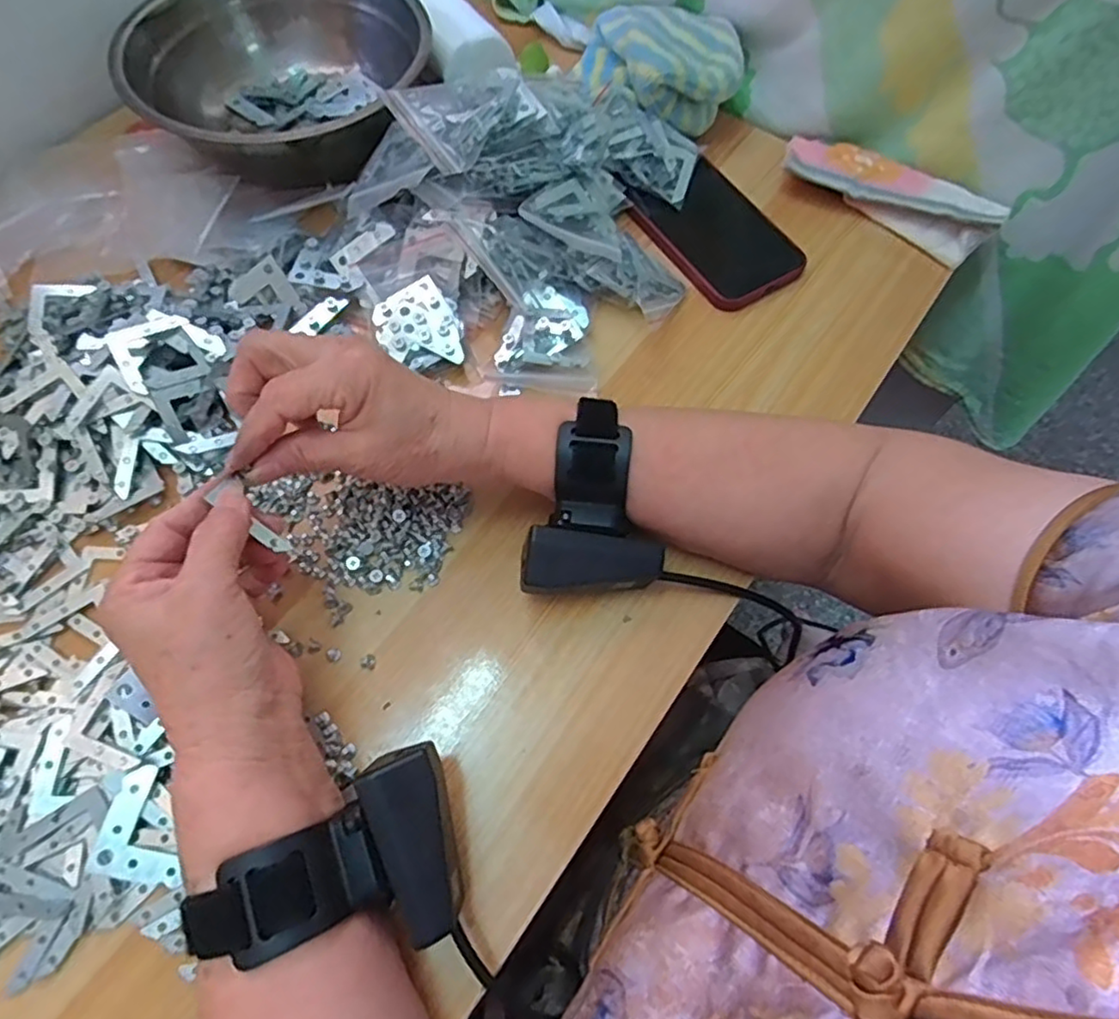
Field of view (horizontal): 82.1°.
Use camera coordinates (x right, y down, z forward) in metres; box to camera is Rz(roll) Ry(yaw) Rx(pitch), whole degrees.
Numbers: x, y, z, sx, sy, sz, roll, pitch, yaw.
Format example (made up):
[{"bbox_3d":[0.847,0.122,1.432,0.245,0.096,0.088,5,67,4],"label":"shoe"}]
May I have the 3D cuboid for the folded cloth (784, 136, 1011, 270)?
[{"bbox_3d":[0.231,-0.224,0.451,0.147,0.025,0.042,33,68,14],"label":"folded cloth"}]

